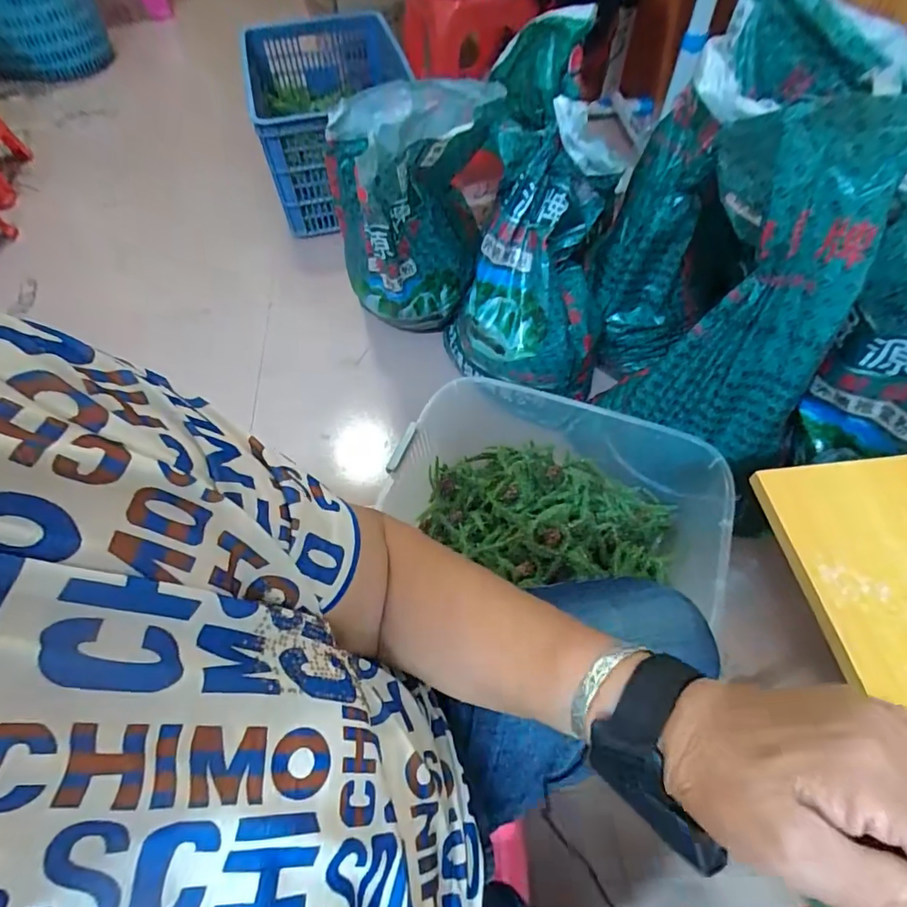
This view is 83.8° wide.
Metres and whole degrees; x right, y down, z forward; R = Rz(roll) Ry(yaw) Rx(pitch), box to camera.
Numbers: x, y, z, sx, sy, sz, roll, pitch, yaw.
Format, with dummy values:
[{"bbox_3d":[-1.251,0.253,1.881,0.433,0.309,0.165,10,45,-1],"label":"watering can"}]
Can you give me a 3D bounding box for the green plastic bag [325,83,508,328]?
[{"bbox_3d":[-0.081,-0.460,0.974,0.256,0.409,0.247,-25,60,-13],"label":"green plastic bag"}]

